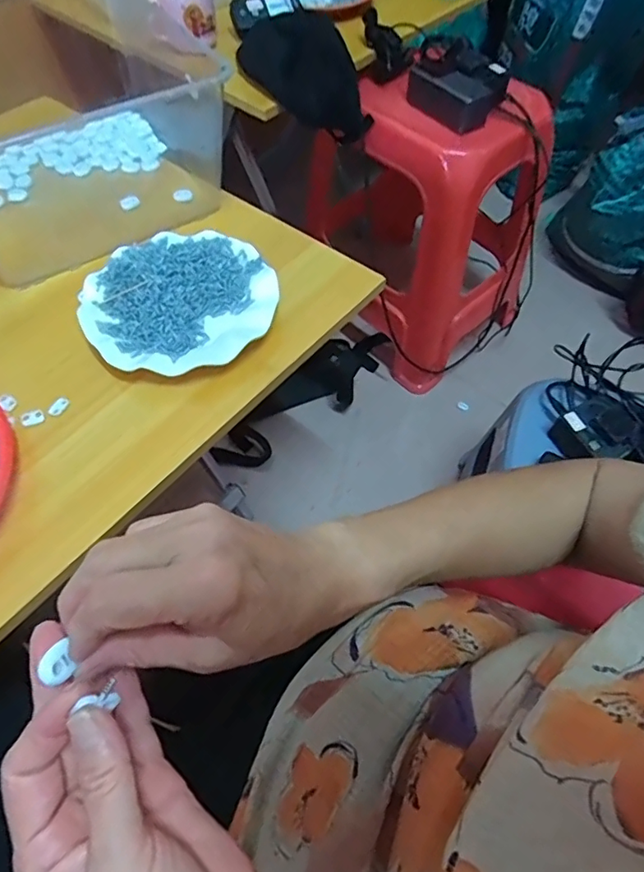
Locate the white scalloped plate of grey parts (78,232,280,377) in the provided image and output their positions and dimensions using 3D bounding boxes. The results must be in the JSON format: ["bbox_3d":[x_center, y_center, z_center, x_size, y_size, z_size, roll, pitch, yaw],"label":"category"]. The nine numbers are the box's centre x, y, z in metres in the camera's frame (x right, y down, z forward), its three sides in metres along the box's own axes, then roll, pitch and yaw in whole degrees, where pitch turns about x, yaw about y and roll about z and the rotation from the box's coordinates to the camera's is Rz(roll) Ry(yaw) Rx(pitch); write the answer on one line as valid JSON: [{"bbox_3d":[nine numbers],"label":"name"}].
[{"bbox_3d":[-0.139,-0.130,0.527,0.182,0.029,0.173,0,59,-1],"label":"white scalloped plate of grey parts"}]

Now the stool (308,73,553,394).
[{"bbox_3d":[0.200,-0.410,1.028,0.330,0.474,0.354,-37,66,-21],"label":"stool"}]

